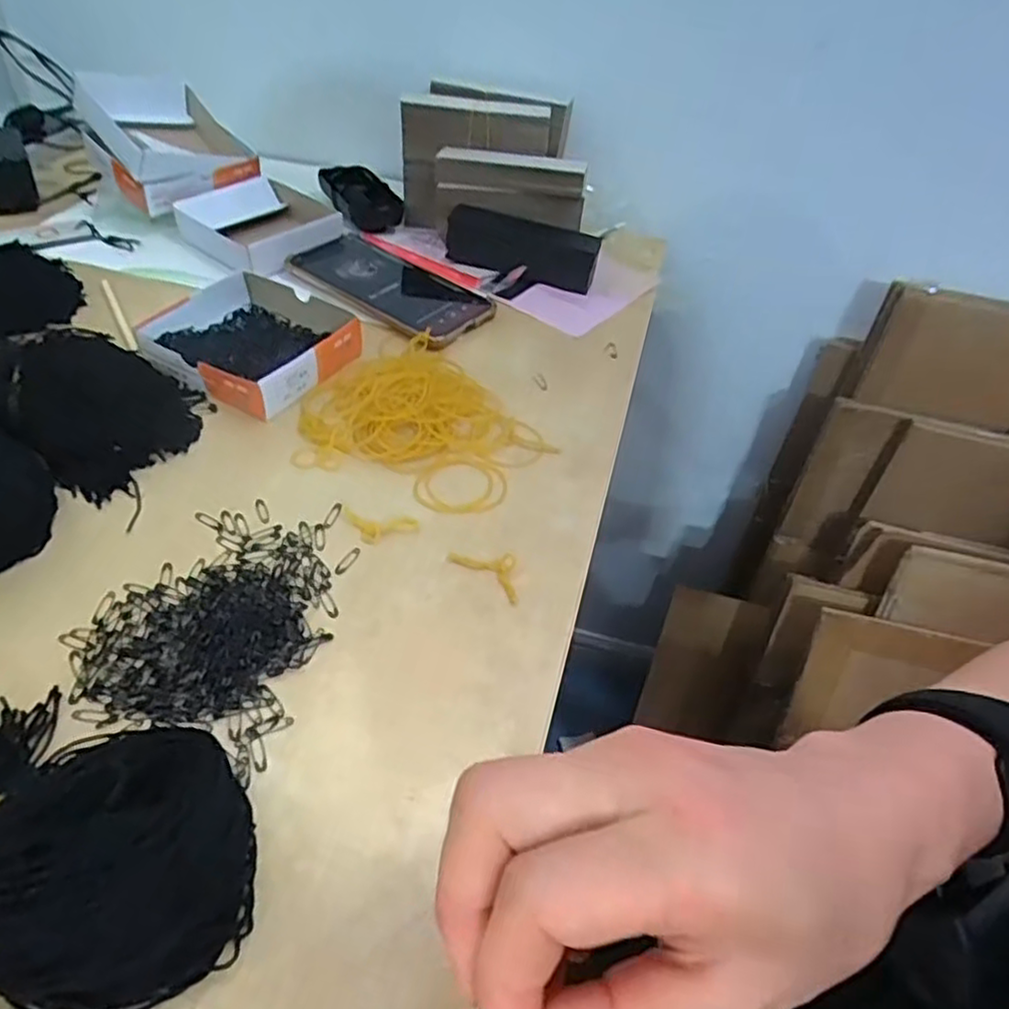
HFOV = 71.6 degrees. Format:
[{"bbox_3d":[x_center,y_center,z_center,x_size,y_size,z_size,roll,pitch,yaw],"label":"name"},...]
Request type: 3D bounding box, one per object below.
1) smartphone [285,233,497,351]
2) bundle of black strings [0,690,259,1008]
[{"bbox_3d":[-0.092,-0.175,0.559,0.170,0.010,0.085,29,48,23],"label":"smartphone"},{"bbox_3d":[-0.164,0.118,0.225,0.155,0.060,0.131,7,43,1],"label":"bundle of black strings"}]

